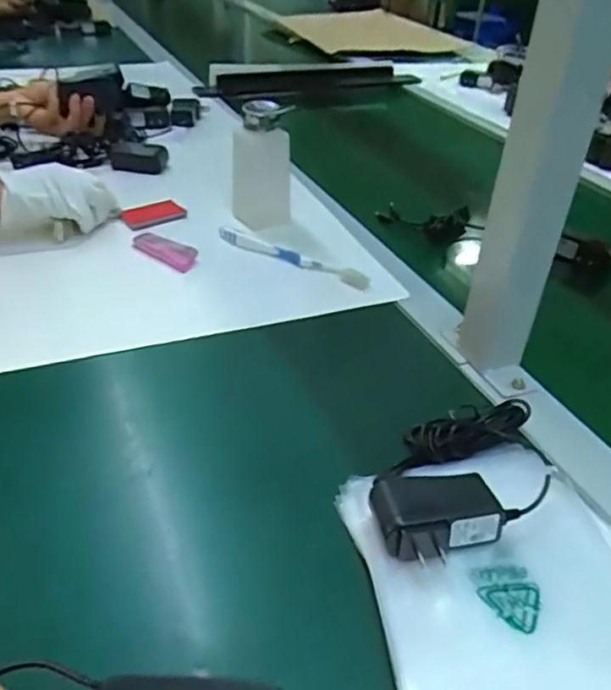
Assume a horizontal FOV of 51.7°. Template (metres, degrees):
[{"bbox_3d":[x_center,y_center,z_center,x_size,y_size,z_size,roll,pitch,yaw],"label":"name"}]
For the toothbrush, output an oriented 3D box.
[{"bbox_3d":[-0.017,-0.096,0.674,0.185,0.017,0.020,23,40,25],"label":"toothbrush"}]

